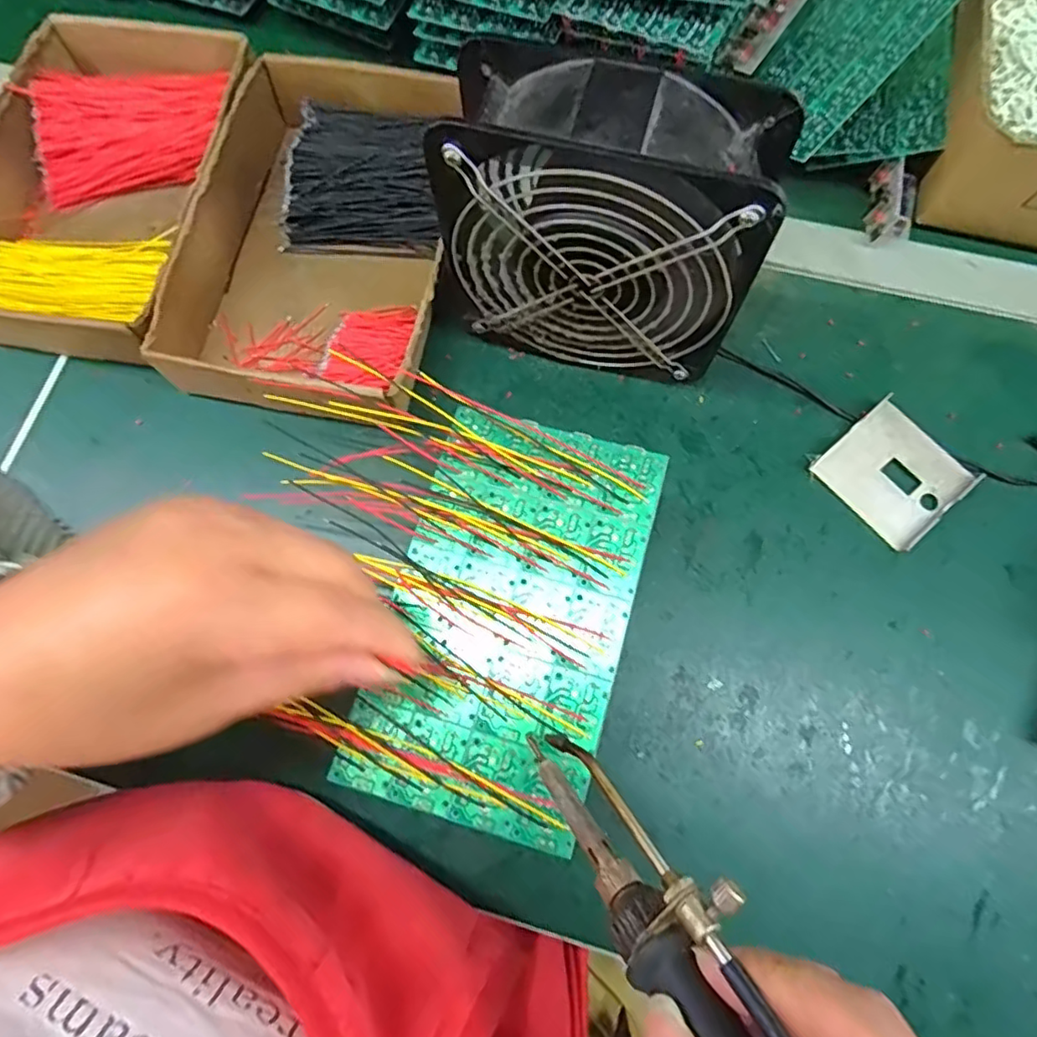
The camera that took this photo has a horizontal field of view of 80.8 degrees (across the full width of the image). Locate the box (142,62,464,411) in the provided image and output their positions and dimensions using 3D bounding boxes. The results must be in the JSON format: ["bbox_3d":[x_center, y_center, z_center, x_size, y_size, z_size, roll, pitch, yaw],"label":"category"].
[{"bbox_3d":[-0.119,-0.183,0.385,0.156,0.047,0.244,6,73,5],"label":"box"}]

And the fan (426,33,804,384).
[{"bbox_3d":[0.041,-0.142,0.313,0.151,0.150,0.063,14,75,5],"label":"fan"}]

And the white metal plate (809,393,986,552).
[{"bbox_3d":[0.216,-0.026,0.351,0.066,0.010,0.069,-42,75,-9],"label":"white metal plate"}]

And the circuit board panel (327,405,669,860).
[{"bbox_3d":[-0.004,0.040,0.270,0.100,0.008,0.175,16,74,8],"label":"circuit board panel"}]

